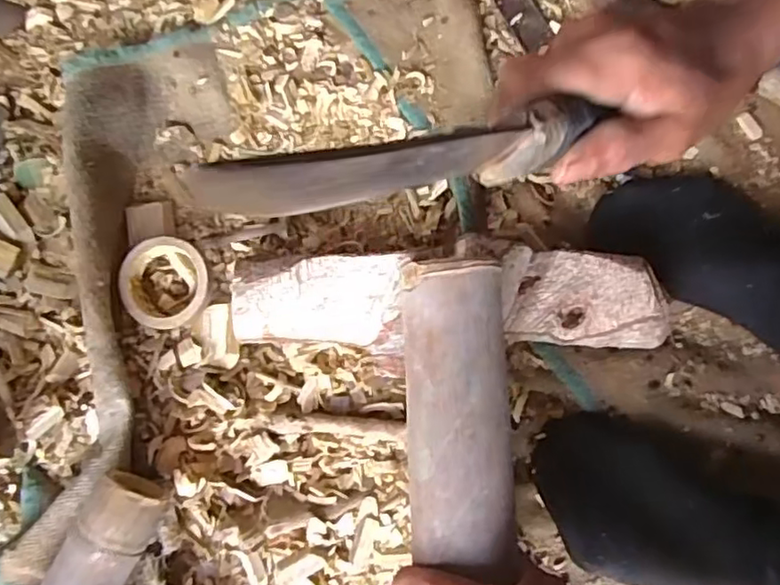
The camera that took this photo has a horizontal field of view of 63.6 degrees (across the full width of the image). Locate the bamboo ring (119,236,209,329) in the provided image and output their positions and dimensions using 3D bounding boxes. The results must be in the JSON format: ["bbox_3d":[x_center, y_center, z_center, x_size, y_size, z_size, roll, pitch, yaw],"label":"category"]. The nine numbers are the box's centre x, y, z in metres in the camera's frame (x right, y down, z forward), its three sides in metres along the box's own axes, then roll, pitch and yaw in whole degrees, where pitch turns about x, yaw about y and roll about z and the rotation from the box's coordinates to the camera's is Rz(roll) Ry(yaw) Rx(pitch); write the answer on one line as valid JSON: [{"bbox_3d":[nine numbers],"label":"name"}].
[{"bbox_3d":[-0.186,-0.007,0.524,0.070,0.026,0.073,0,78,1],"label":"bamboo ring"}]

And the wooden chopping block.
[{"bbox_3d":[0.035,0.014,0.501,0.344,0.057,0.090,-2,78,0],"label":"wooden chopping block"}]

